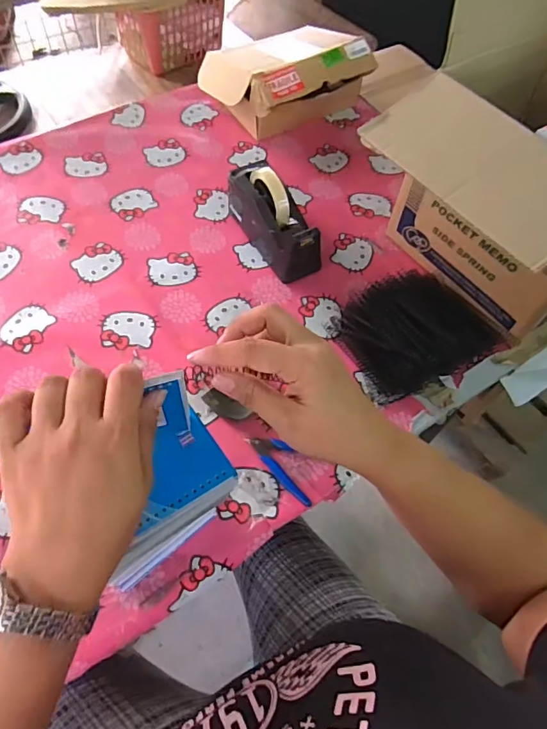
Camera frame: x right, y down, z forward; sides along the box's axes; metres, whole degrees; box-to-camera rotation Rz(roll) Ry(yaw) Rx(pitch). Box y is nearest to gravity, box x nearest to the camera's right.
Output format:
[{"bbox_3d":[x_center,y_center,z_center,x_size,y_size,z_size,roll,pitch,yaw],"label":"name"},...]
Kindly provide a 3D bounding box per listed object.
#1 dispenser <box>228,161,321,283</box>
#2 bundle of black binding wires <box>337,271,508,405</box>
[{"bbox_3d":[0.003,-0.249,0.805,0.072,0.119,0.199,-26,64,-18],"label":"dispenser"},{"bbox_3d":[0.236,-0.061,0.735,0.228,0.079,0.166,-18,62,-14],"label":"bundle of black binding wires"}]

